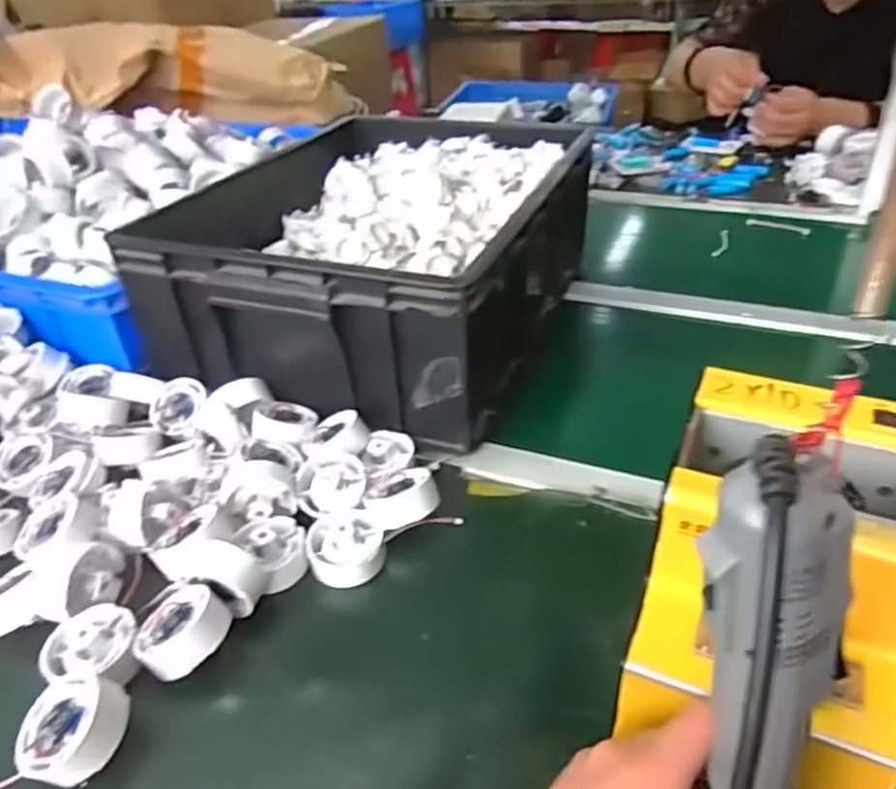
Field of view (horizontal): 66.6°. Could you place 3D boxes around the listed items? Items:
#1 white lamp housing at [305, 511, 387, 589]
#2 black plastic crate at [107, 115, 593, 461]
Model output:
[{"bbox_3d":[-0.074,0.113,0.500,0.054,0.033,0.058,-8,36,-7],"label":"white lamp housing"},{"bbox_3d":[-0.077,-0.170,0.760,0.397,0.147,0.468,13,38,21],"label":"black plastic crate"}]

